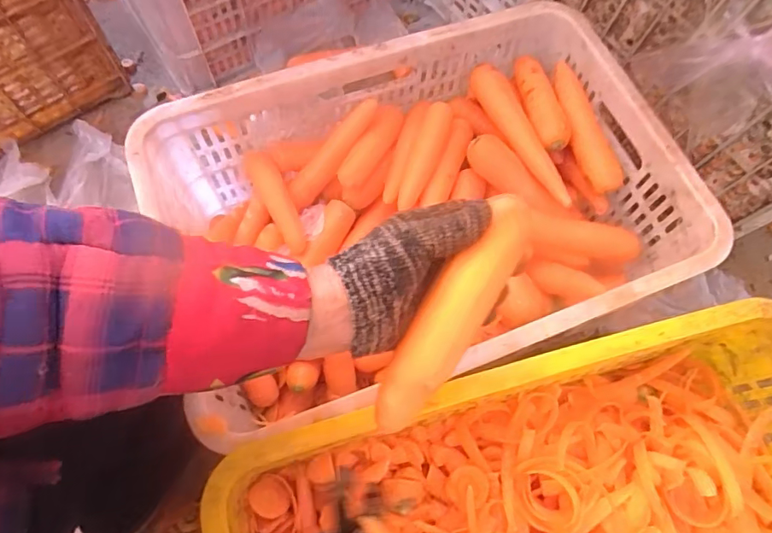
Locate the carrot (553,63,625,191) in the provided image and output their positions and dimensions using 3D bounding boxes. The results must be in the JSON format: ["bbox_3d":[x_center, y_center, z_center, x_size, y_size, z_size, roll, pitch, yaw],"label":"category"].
[{"bbox_3d":[0.237,-0.170,0.607,0.039,0.044,0.166,-17,70,-9],"label":"carrot"}]

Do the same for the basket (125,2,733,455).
[{"bbox_3d":[0.037,-0.061,0.553,0.515,0.150,0.357,-20,71,-9],"label":"basket"}]

